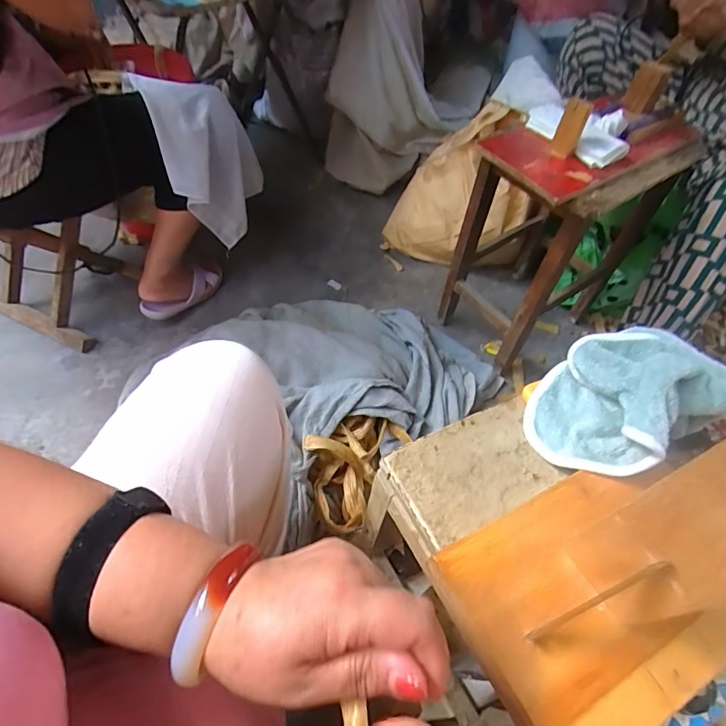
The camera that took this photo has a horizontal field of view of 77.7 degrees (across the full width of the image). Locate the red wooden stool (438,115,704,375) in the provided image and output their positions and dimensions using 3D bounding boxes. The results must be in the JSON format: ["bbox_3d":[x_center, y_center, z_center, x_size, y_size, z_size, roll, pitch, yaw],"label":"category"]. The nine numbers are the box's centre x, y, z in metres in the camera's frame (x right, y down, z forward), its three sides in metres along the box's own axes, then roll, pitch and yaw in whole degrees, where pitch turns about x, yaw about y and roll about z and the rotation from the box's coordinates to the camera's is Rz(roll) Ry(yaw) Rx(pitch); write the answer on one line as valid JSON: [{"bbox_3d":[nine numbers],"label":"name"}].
[{"bbox_3d":[0.364,-0.241,0.877,0.354,0.395,0.224,-34,62,-24],"label":"red wooden stool"}]

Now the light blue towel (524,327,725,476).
[{"bbox_3d":[0.221,0.017,0.374,0.161,0.086,0.110,-26,59,-20],"label":"light blue towel"}]

